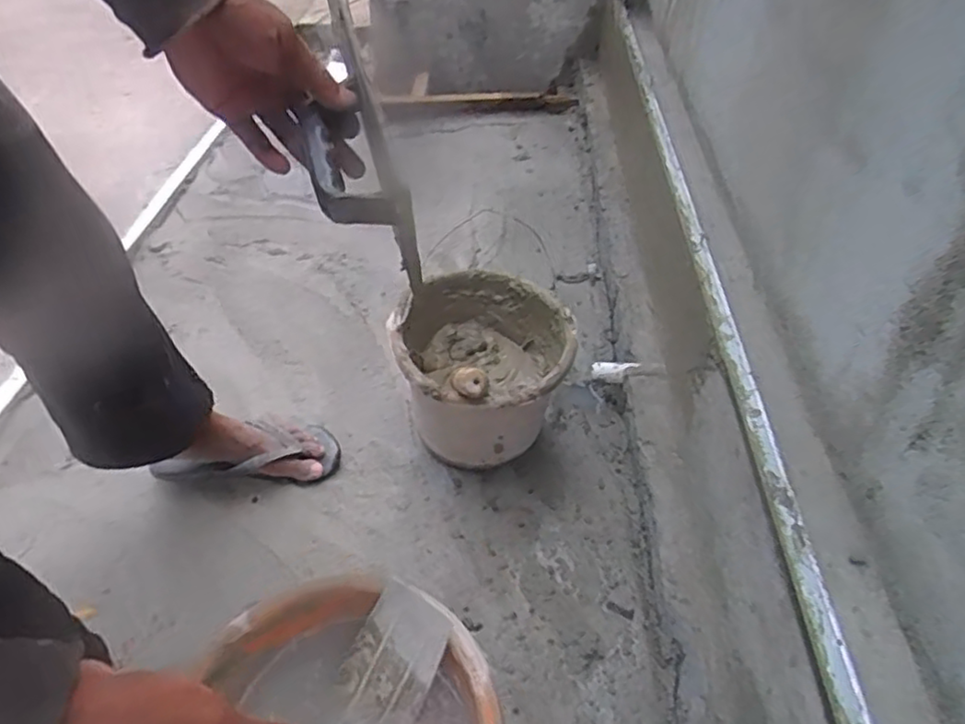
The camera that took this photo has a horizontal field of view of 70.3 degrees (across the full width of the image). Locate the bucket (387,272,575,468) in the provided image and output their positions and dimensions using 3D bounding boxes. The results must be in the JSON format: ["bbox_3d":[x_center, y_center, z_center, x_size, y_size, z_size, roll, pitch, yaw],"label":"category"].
[{"bbox_3d":[0.000,0.011,0.967,0.236,0.221,0.275,14,44,12],"label":"bucket"}]

